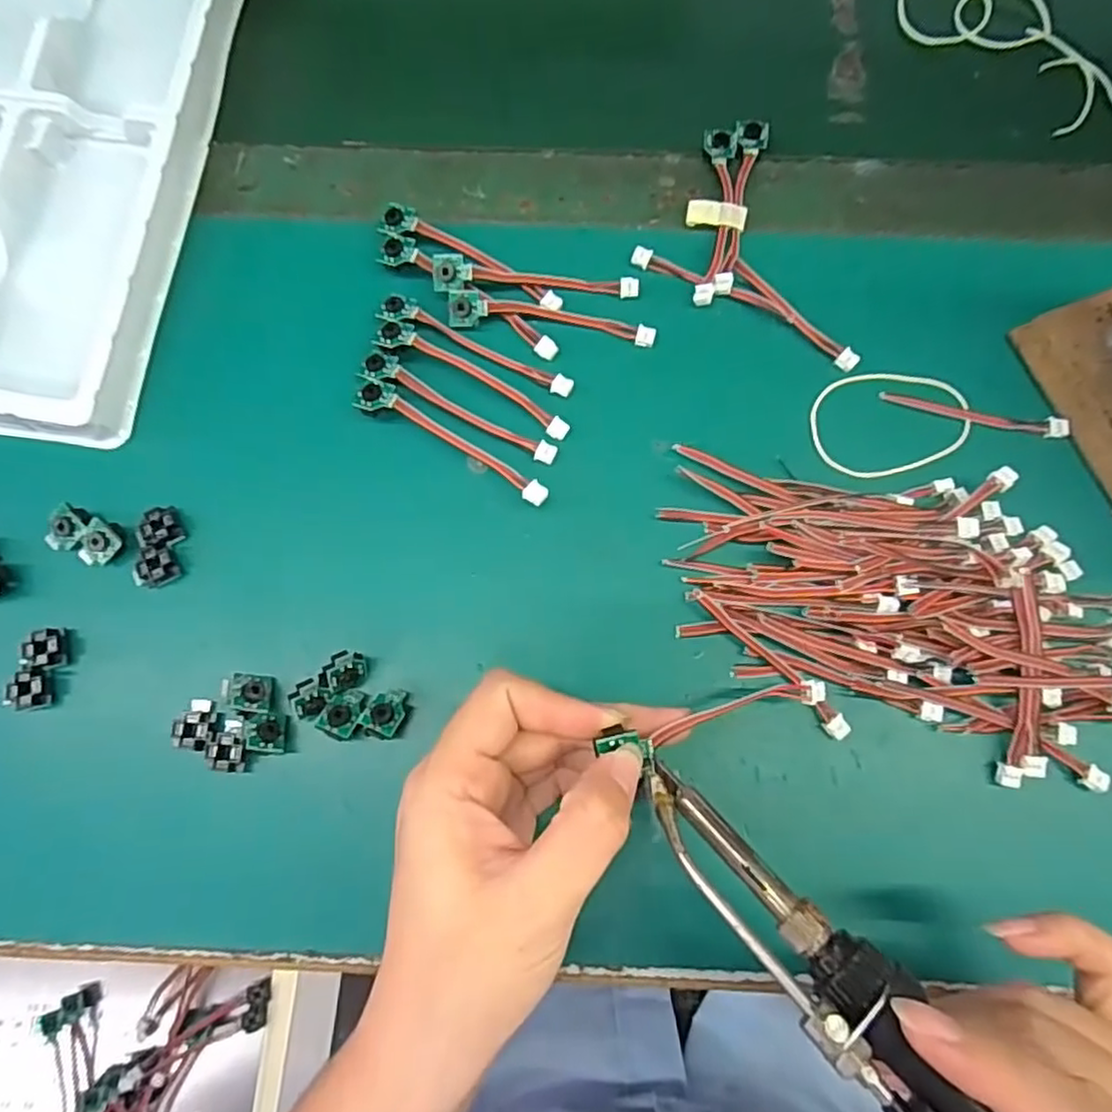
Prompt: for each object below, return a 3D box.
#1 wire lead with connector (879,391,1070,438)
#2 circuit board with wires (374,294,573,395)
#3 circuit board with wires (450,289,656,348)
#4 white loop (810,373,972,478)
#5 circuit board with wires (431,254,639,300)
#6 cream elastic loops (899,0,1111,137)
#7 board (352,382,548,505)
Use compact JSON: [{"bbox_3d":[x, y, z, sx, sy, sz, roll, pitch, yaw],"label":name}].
[{"bbox_3d":[0.177,-0.060,0.285,0.077,0.004,0.009,10,76,3],"label":"wire lead with connector"},{"bbox_3d":[-0.035,-0.090,0.289,0.090,0.007,0.014,26,77,6],"label":"circuit board with wires"},{"bbox_3d":[-0.001,-0.103,0.293,0.089,0.007,0.014,6,76,2],"label":"circuit board with wires"},{"bbox_3d":[0.142,-0.056,0.285,0.067,0.004,0.046,-4,76,-1],"label":"white loop"},{"bbox_3d":[-0.009,-0.120,0.294,0.089,0.013,0.013,2,75,0],"label":"circuit board with wires"},{"bbox_3d":[0.232,-0.251,0.335,0.060,0.005,0.136,-42,79,-10],"label":"cream elastic loops"},{"bbox_3d":[-0.043,-0.046,0.277,0.090,0.010,0.015,31,78,7],"label":"board"}]

